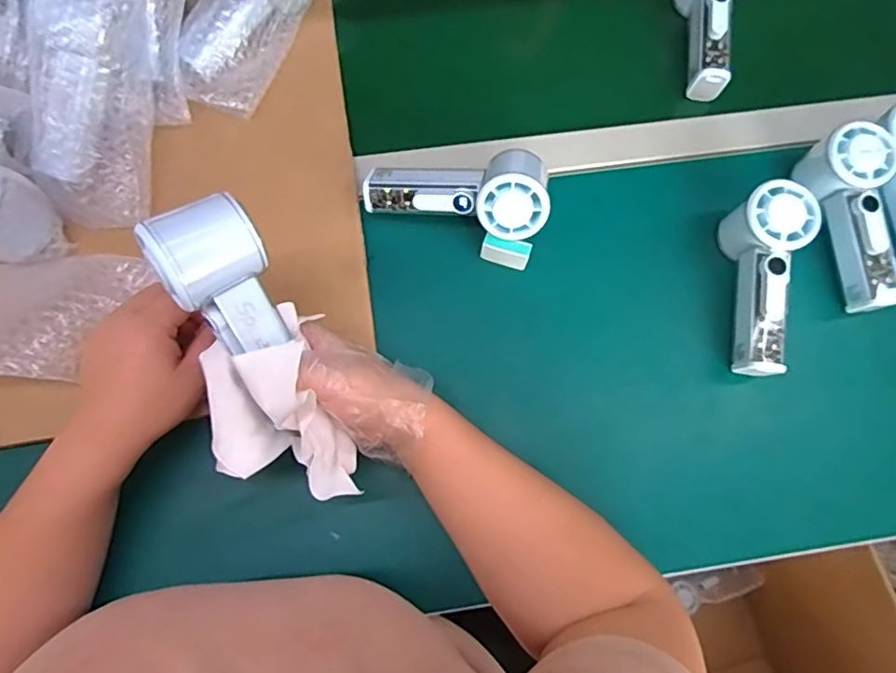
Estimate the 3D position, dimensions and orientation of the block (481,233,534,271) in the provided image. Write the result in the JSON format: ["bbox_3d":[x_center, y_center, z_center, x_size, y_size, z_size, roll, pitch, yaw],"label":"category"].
[{"bbox_3d":[0.050,-0.073,0.472,0.042,0.023,0.016,12,74,3],"label":"block"}]

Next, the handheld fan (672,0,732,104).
[{"bbox_3d":[0.249,-0.308,0.525,0.056,0.057,0.152,14,74,4],"label":"handheld fan"}]

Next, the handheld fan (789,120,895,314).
[{"bbox_3d":[0.354,-0.101,0.478,0.054,0.057,0.158,-8,88,-3],"label":"handheld fan"}]

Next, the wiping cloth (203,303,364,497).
[{"bbox_3d":[-0.118,0.052,0.355,0.083,0.072,0.121,-18,74,-6],"label":"wiping cloth"}]

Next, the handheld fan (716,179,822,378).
[{"bbox_3d":[0.264,-0.046,0.464,0.052,0.059,0.156,8,86,2],"label":"handheld fan"}]

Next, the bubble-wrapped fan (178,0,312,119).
[{"bbox_3d":[-0.183,-0.305,0.514,0.082,0.059,0.199,26,75,7],"label":"bubble-wrapped fan"}]

